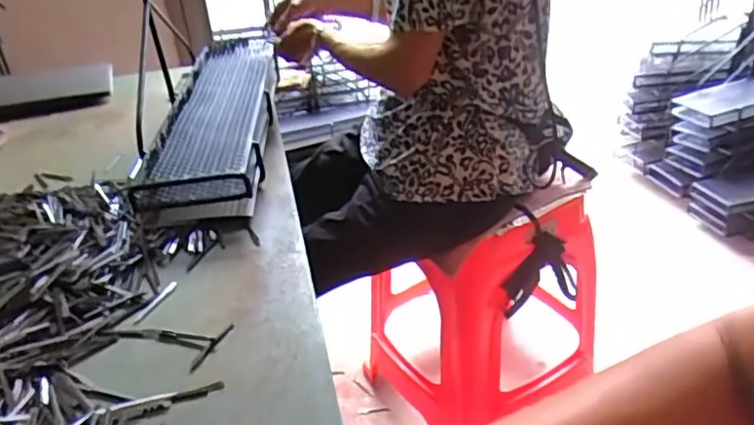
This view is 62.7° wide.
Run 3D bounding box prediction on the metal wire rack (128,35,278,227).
[{"bbox_3d":[-0.242,-0.152,0.990,0.151,0.087,0.541,-5,30,1],"label":"metal wire rack"}]

